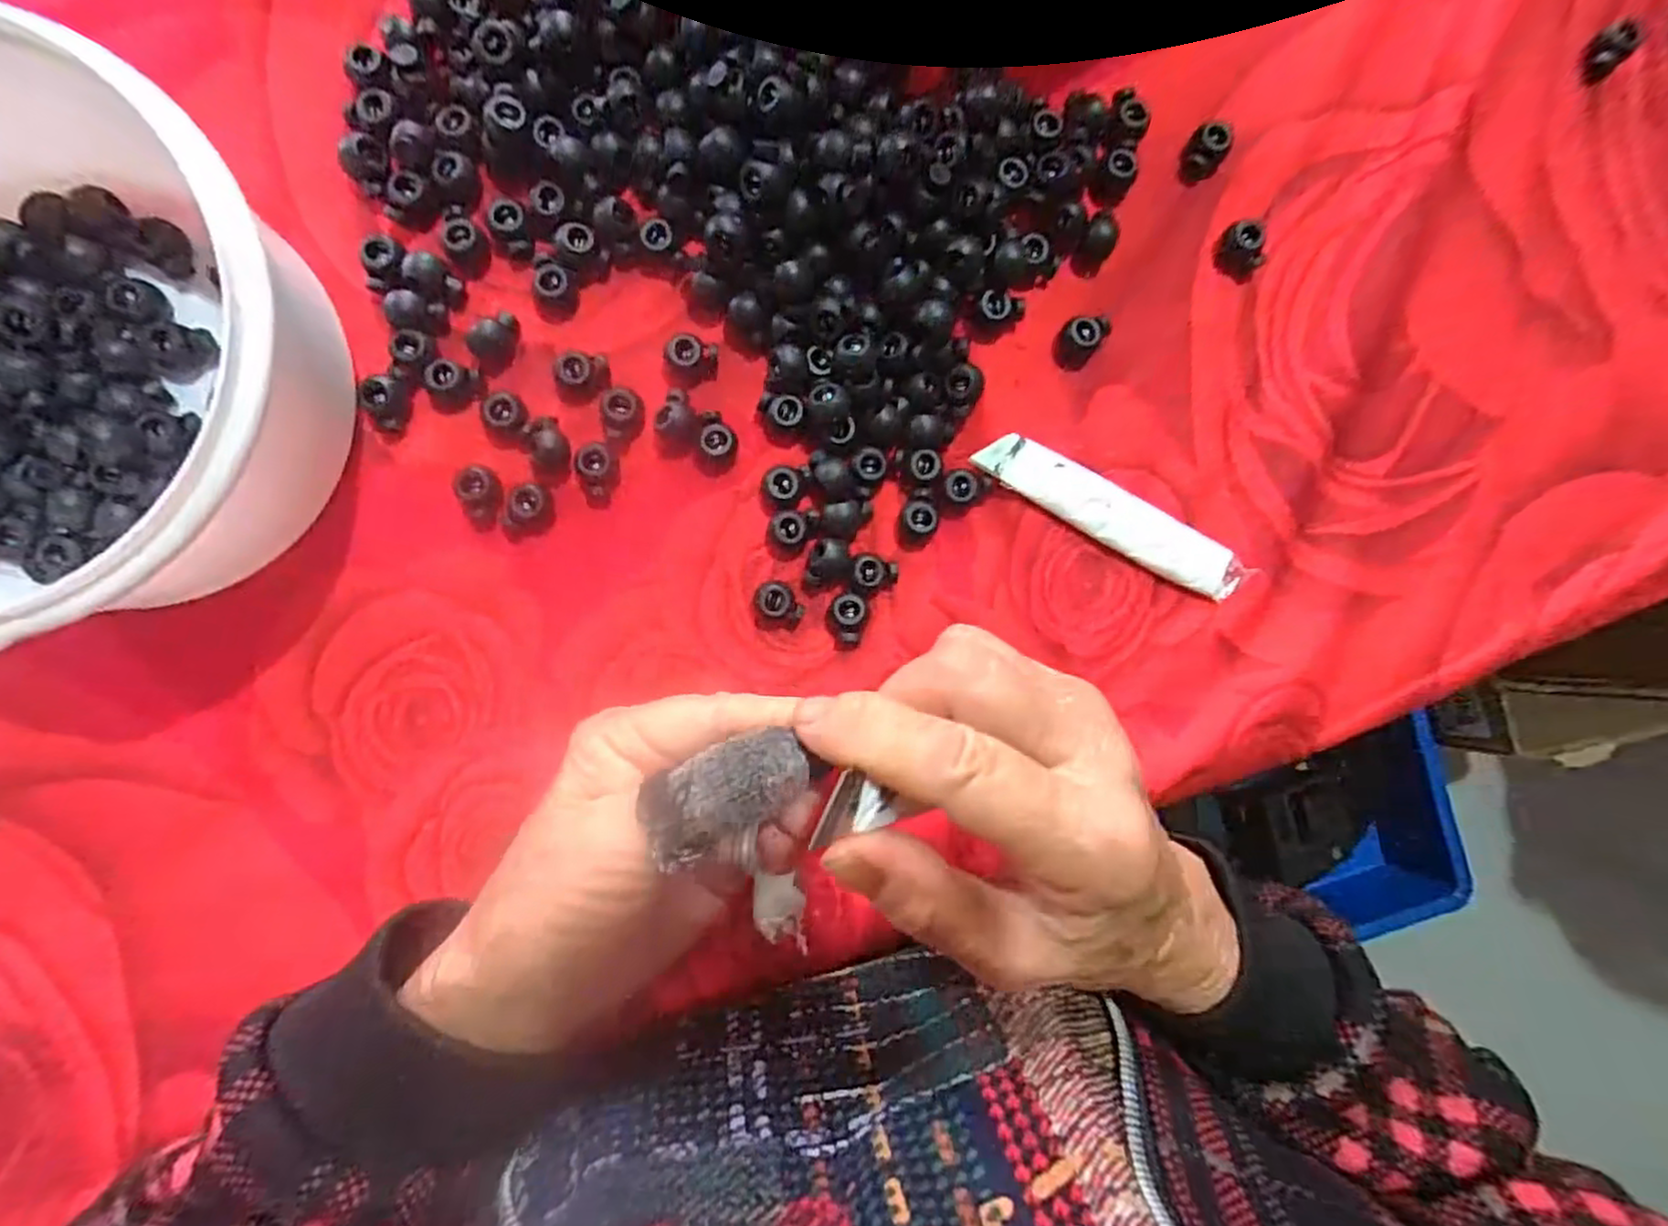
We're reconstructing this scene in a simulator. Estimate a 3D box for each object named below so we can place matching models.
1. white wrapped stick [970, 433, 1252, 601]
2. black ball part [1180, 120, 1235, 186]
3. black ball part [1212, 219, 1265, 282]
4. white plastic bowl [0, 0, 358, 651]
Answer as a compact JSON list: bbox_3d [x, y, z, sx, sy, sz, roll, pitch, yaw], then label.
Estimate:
[{"bbox_3d":[0.107,-0.037,0.275,0.109,0.007,0.020,26,87,-4],"label":"white wrapped stick"},{"bbox_3d":[0.145,-0.179,0.280,0.016,0.013,0.016,0,89,-5],"label":"black ball part"},{"bbox_3d":[0.159,-0.141,0.280,0.016,0.011,0.019,-44,92,-4],"label":"black ball part"},{"bbox_3d":[-0.231,-0.070,0.214,0.156,0.075,0.150,0,89,-5],"label":"white plastic bowl"}]

